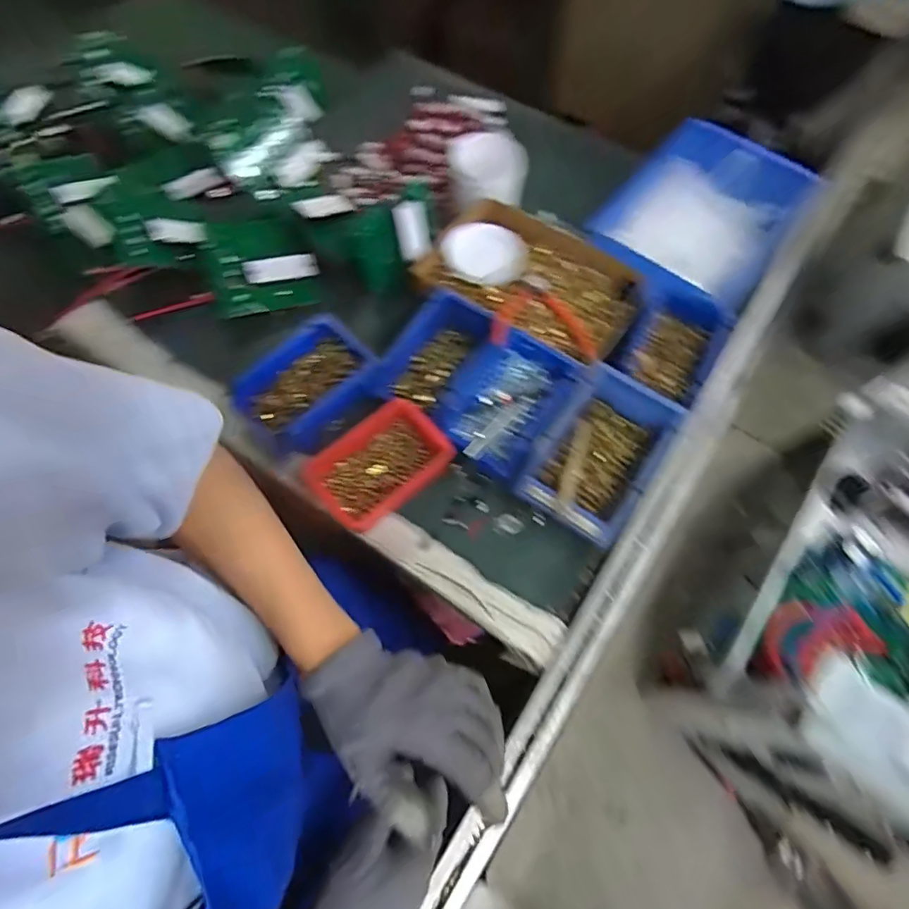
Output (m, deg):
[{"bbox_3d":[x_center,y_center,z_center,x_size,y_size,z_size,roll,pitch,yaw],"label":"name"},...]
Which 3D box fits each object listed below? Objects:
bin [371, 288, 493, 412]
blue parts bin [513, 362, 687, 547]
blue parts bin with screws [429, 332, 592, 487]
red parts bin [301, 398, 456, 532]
[{"bbox_3d":[-0.022,-0.126,0.656,0.082,0.062,0.158,34,71,14],"label":"bin"},{"bbox_3d":[0.169,-0.001,0.611,0.130,0.068,0.187,34,71,14],"label":"blue parts bin"},{"bbox_3d":[0.059,-0.059,0.640,0.136,0.072,0.169,36,72,14],"label":"blue parts bin with screws"},{"bbox_3d":[-0.089,0.013,0.621,0.156,0.050,0.102,-36,71,-14],"label":"red parts bin"}]

